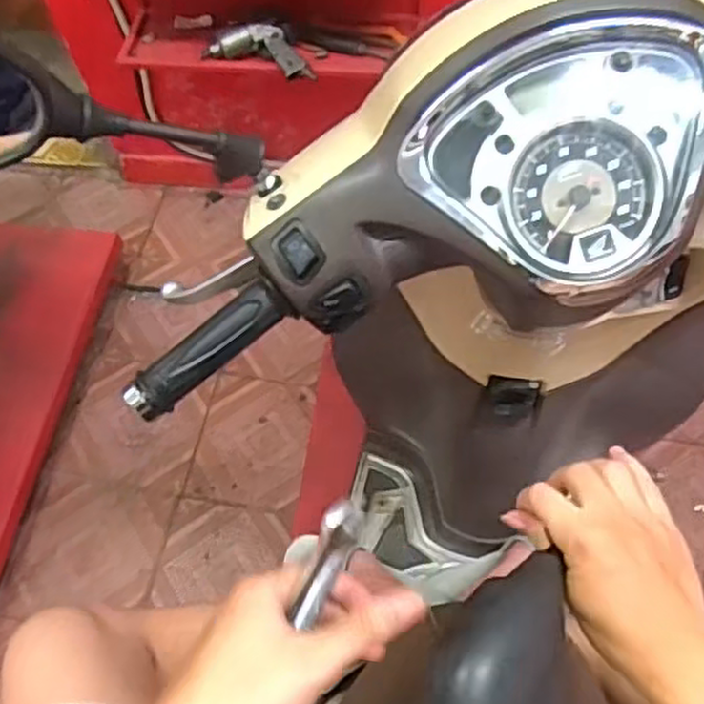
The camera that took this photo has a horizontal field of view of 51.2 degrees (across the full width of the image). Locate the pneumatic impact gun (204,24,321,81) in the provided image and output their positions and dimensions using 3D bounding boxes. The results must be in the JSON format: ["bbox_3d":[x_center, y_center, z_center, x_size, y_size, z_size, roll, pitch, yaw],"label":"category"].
[{"bbox_3d":[-0.176,-0.603,1.467,0.246,0.055,0.092,20,64,15],"label":"pneumatic impact gun"}]

